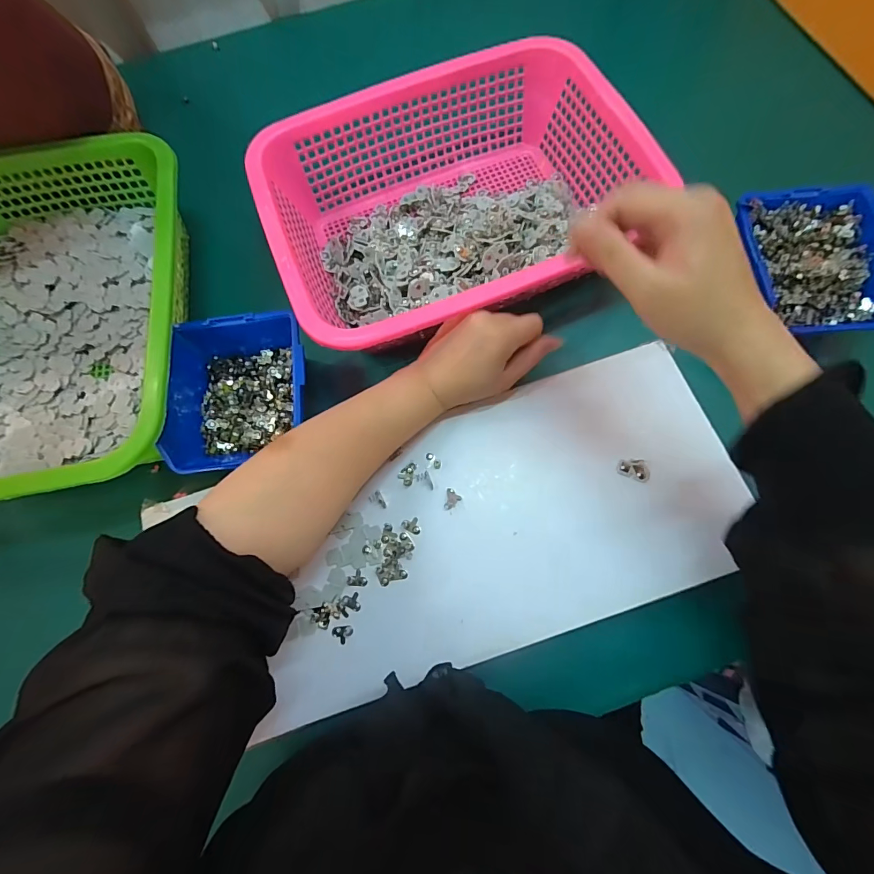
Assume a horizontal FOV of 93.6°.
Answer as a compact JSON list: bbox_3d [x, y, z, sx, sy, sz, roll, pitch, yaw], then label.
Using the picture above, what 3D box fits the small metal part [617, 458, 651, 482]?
[{"bbox_3d":[0.168,0.026,0.348,0.026,0.007,0.017,24,76,9],"label":"small metal part"}]

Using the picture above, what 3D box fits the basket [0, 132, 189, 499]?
[{"bbox_3d":[-0.363,-0.109,0.389,0.269,0.079,0.345,-9,73,0],"label":"basket"}]

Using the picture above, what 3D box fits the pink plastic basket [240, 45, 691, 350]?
[{"bbox_3d":[0.014,-0.227,0.411,0.342,0.089,0.254,-25,74,-5],"label":"pink plastic basket"}]

